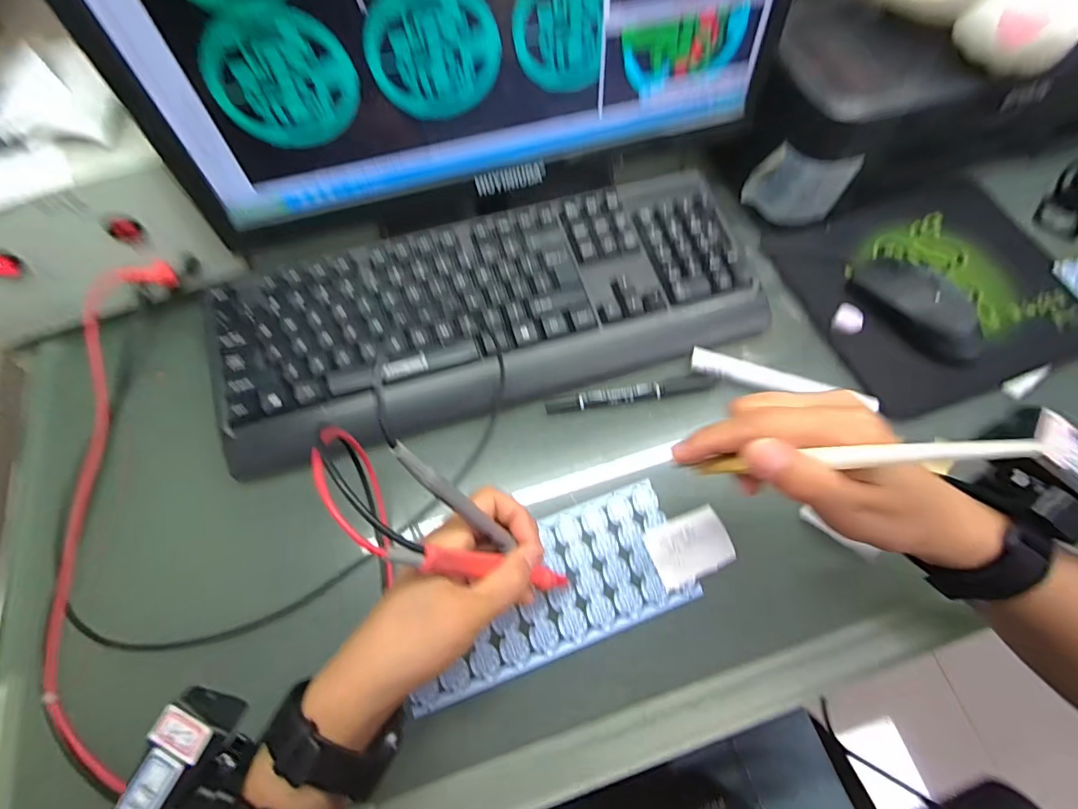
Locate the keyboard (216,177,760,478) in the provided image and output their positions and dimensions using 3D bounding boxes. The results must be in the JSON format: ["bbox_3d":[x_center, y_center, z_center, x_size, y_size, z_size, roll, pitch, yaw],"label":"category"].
[{"bbox_3d":[-0.034,-0.080,0.385,0.423,0.040,0.150,-15,66,-8],"label":"keyboard"}]

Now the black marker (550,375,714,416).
[{"bbox_3d":[0.073,-0.008,0.374,0.134,0.011,0.013,-10,66,-5],"label":"black marker"}]

